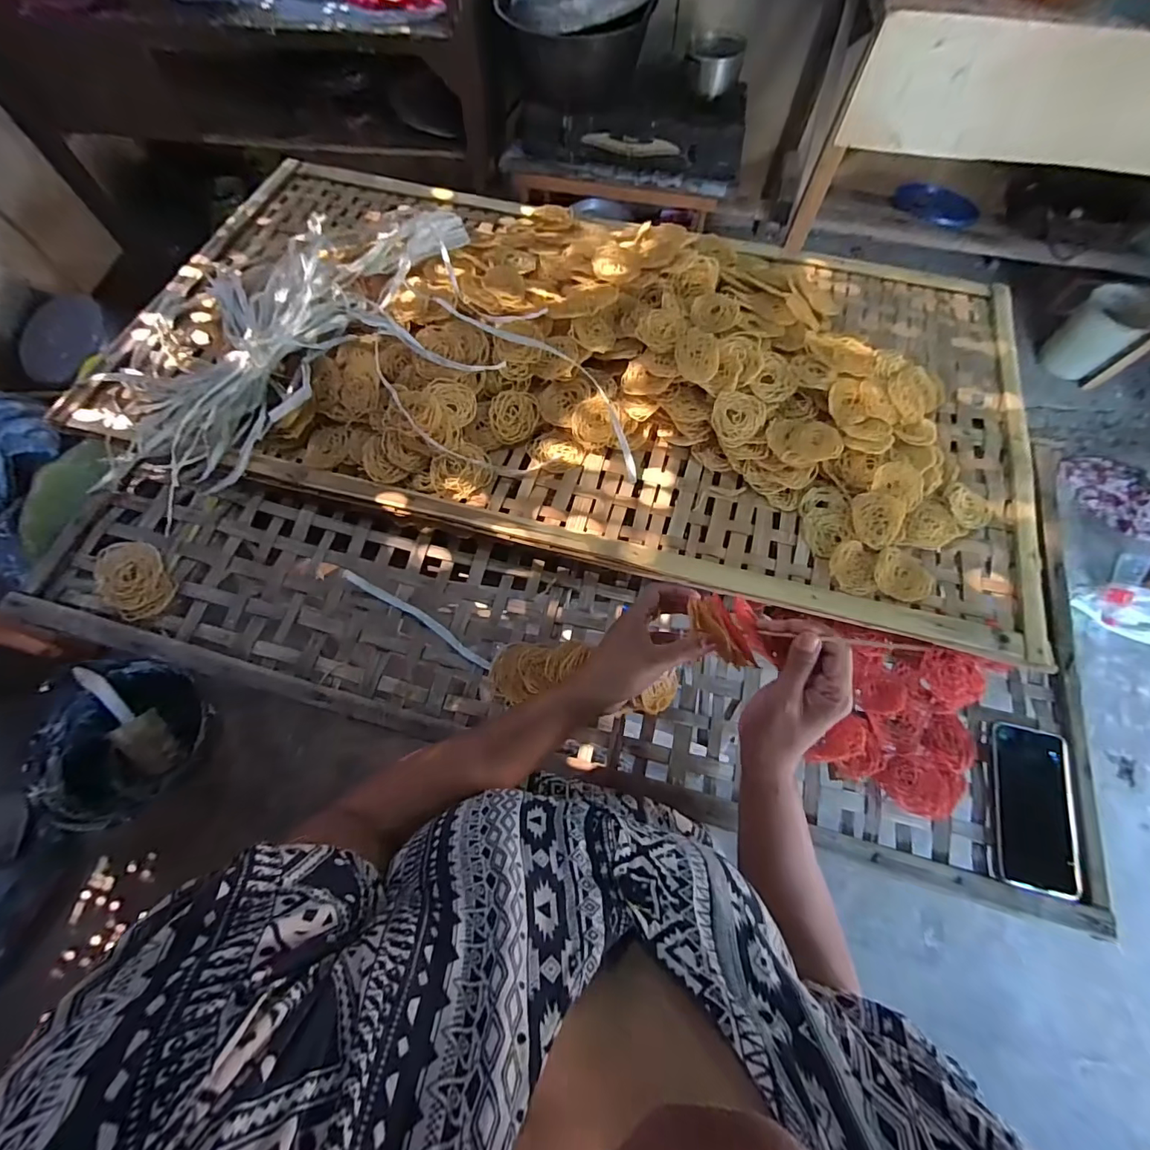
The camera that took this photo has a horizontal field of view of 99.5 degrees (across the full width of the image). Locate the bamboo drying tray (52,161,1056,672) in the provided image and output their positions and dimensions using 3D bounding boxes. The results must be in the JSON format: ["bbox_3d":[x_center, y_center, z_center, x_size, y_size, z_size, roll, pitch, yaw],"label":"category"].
[{"bbox_3d":[-0.003,-0.321,0.664,1.213,0.082,0.613,14,68,5],"label":"bamboo drying tray"}]

